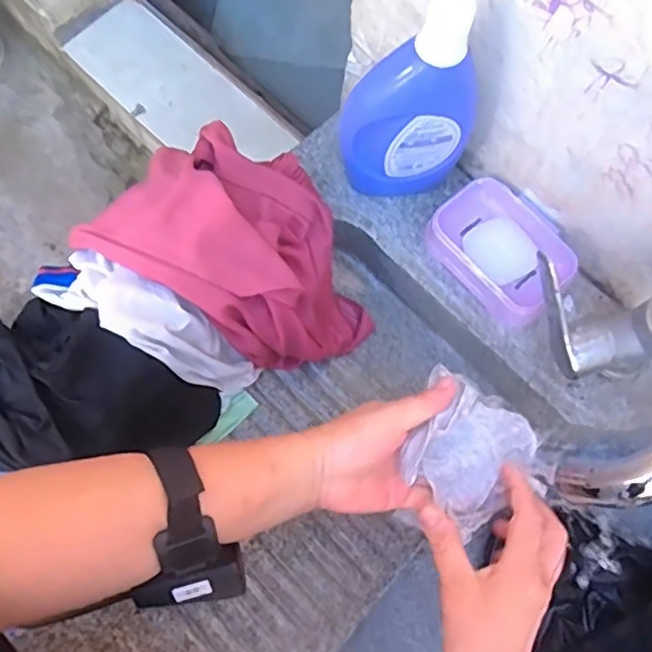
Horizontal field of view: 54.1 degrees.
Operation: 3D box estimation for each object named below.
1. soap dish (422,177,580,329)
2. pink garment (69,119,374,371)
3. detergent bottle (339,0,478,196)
[{"bbox_3d":[0.158,-0.070,0.566,0.091,0.035,0.121,-40,78,-12],"label":"soap dish"},{"bbox_3d":[-0.071,-0.067,0.555,0.233,0.158,0.155,30,74,7],"label":"pink garment"},{"bbox_3d":[0.066,-0.169,0.506,0.106,0.189,0.053,-22,75,-8],"label":"detergent bottle"}]

